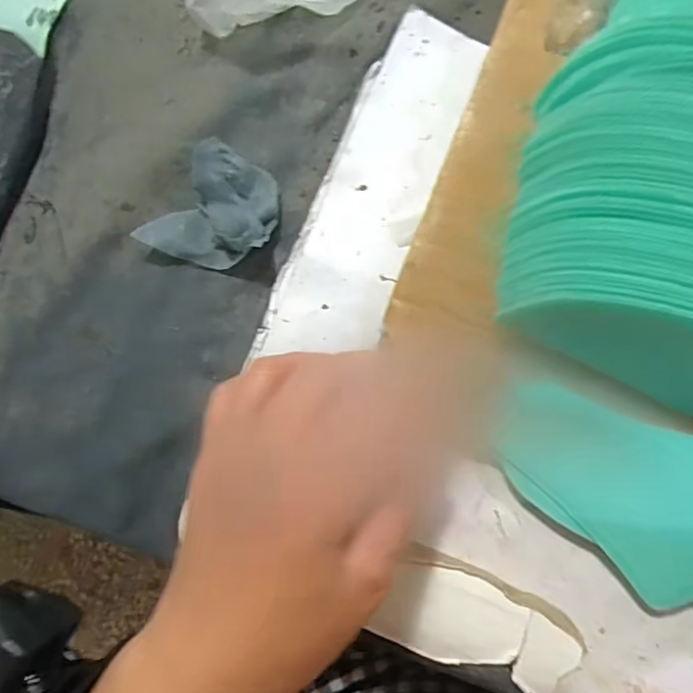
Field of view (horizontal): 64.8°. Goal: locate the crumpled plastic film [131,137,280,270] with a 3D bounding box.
[{"bbox_3d":[-0.064,-0.067,0.275,0.055,0.021,0.063,34,85,6],"label":"crumpled plastic film"}]

